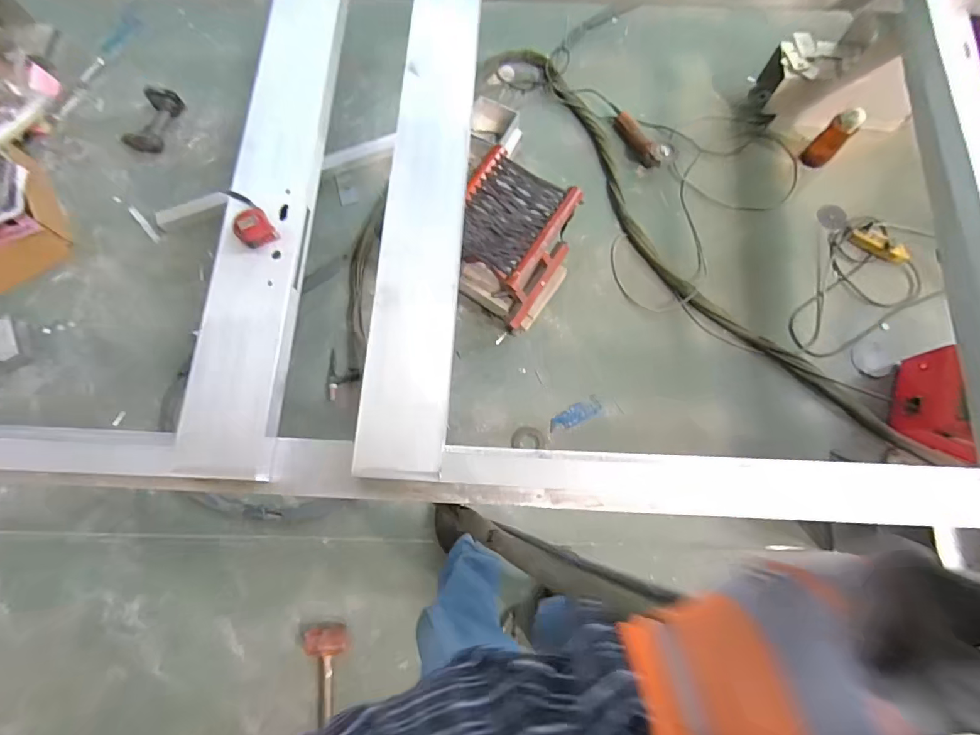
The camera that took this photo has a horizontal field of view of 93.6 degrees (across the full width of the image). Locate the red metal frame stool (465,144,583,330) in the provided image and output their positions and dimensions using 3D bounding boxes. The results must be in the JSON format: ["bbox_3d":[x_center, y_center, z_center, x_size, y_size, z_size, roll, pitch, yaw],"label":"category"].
[{"bbox_3d":[0.049,-0.340,1.272,0.277,0.293,0.310,30,77,8],"label":"red metal frame stool"}]

